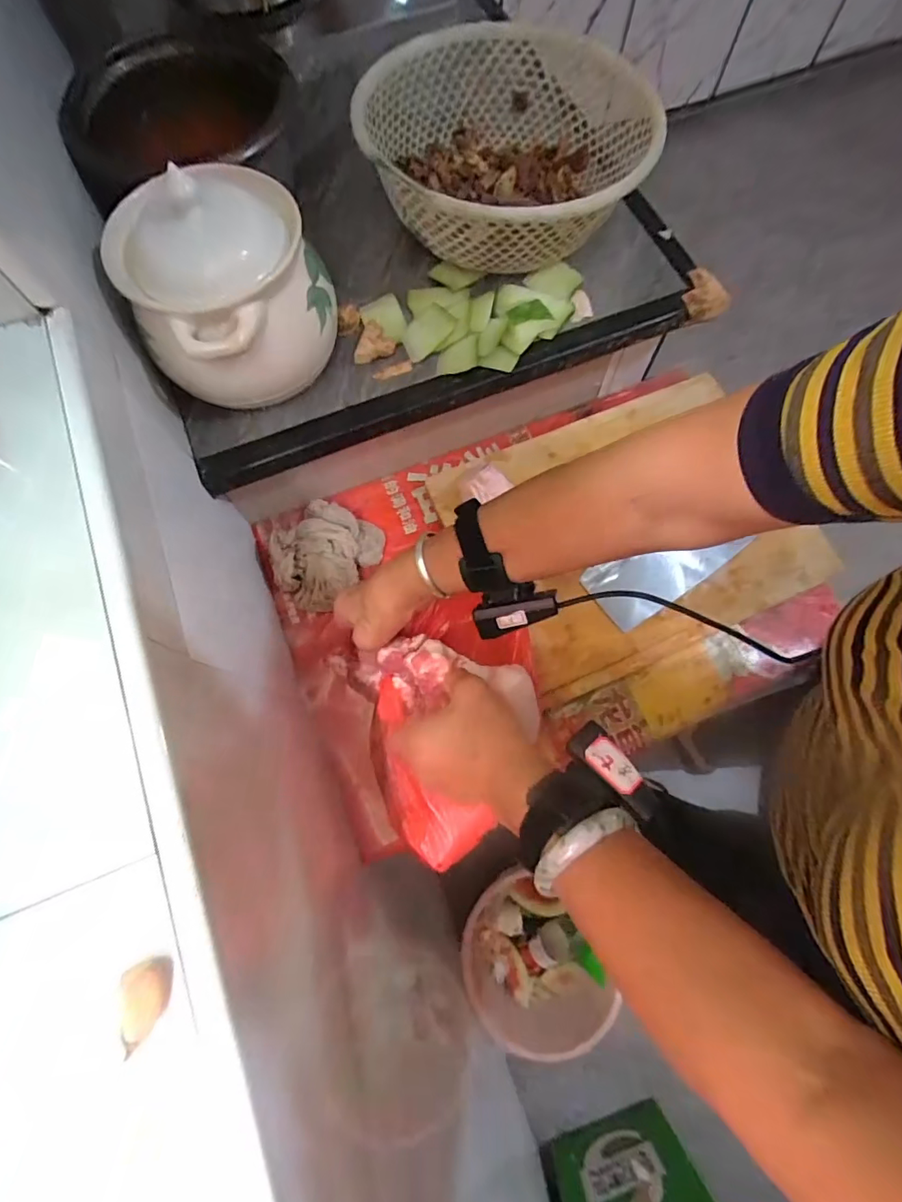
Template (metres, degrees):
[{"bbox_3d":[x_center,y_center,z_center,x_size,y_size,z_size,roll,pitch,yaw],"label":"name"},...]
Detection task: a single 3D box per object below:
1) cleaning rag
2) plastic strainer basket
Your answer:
[{"bbox_3d":[-0.145,-0.056,0.568,0.099,0.042,0.121,36,76,12],"label":"cleaning rag"},{"bbox_3d":[0.062,-0.454,0.522,0.280,0.098,0.280,-16,72,-4],"label":"plastic strainer basket"}]

